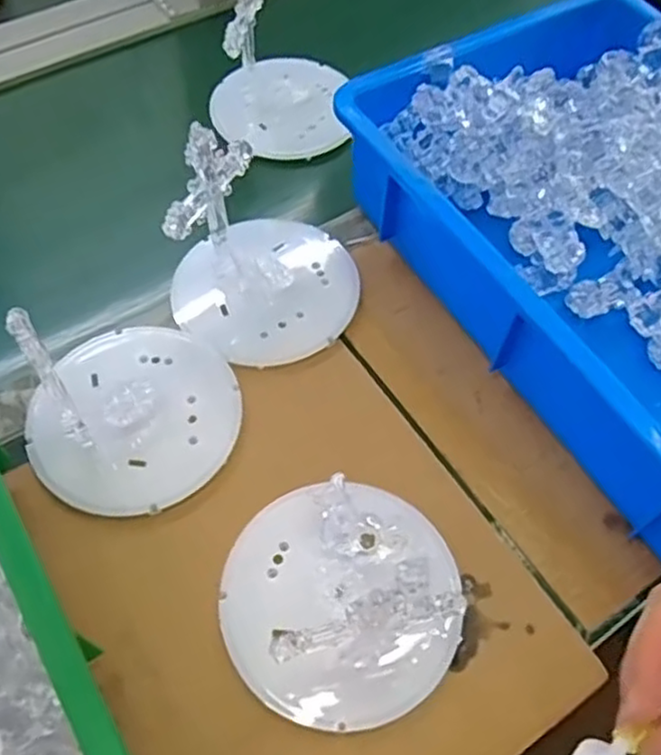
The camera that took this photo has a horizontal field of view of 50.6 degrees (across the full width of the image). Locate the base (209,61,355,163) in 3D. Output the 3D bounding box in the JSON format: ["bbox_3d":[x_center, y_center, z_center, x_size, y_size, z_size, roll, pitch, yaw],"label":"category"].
[{"bbox_3d":[-0.045,-0.238,0.611,0.116,0.029,0.114,0,69,-1],"label":"base"}]

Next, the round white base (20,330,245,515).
[{"bbox_3d":[-0.124,0.022,0.441,0.125,0.017,0.126,1,58,-1],"label":"round white base"}]

